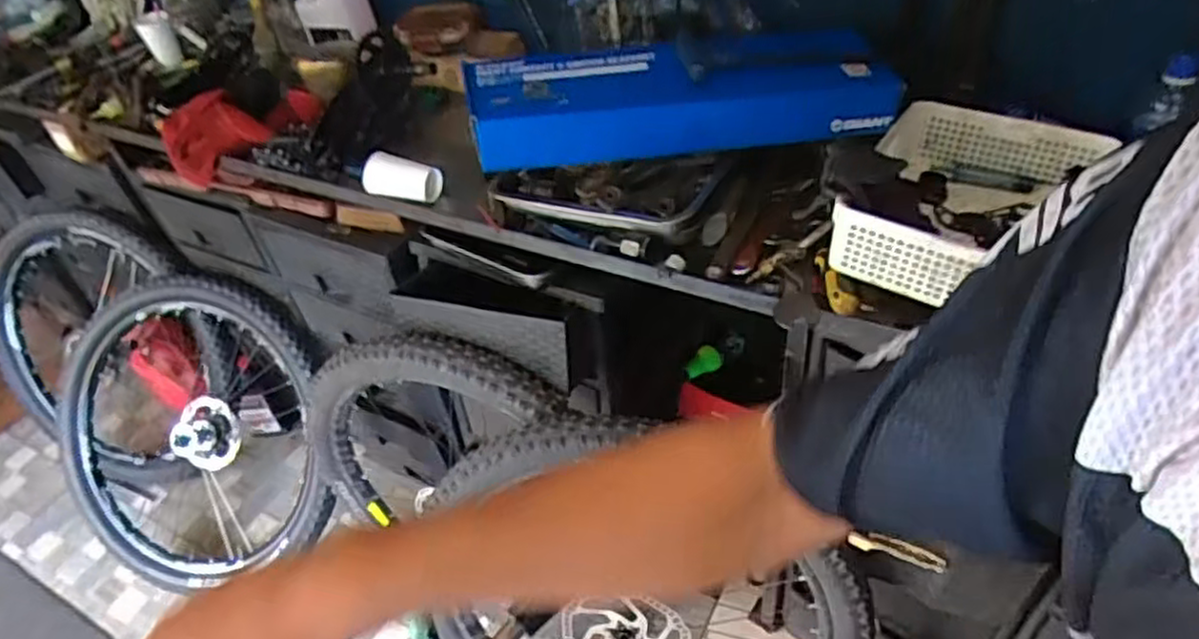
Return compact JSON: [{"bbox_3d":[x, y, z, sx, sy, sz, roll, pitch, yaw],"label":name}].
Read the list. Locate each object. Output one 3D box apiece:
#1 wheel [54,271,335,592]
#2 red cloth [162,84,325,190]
[{"bbox_3d":[-0.908,0.238,1.585,0.717,0.643,0.103,-24,-1,13],"label":"wheel"},{"bbox_3d":[-0.629,-0.332,1.297,0.251,0.106,0.213,-35,50,-27],"label":"red cloth"}]

